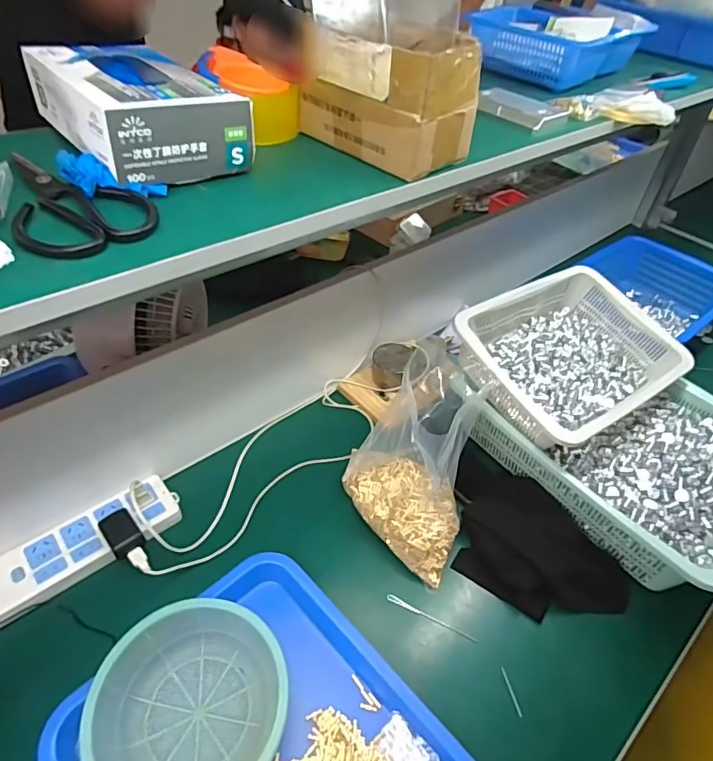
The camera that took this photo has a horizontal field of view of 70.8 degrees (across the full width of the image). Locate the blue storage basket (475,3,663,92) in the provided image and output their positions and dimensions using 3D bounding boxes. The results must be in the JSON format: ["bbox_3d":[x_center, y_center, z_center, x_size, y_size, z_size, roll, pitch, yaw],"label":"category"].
[{"bbox_3d":[0.349,-0.573,0.851,0.184,0.079,0.270,35,51,28],"label":"blue storage basket"}]

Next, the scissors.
[{"bbox_3d":[-0.222,-0.146,0.405,0.097,0.019,0.151,-17,48,-22],"label":"scissors"}]

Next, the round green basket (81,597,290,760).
[{"bbox_3d":[-0.165,0.329,0.508,0.183,0.061,0.181,3,44,-3],"label":"round green basket"}]

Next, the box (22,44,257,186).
[{"bbox_3d":[-0.208,-0.259,0.476,0.128,0.065,0.205,-26,52,-29],"label":"box"}]

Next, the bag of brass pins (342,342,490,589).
[{"bbox_3d":[0.073,0.110,0.692,0.163,0.161,0.244,14,44,9],"label":"bag of brass pins"}]

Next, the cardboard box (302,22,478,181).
[{"bbox_3d":[0.025,-0.294,0.511,0.174,0.107,0.093,34,51,27],"label":"cardboard box"}]

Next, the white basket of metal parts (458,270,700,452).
[{"bbox_3d":[0.325,-0.043,0.764,0.349,0.103,0.243,-27,52,-29],"label":"white basket of metal parts"}]

